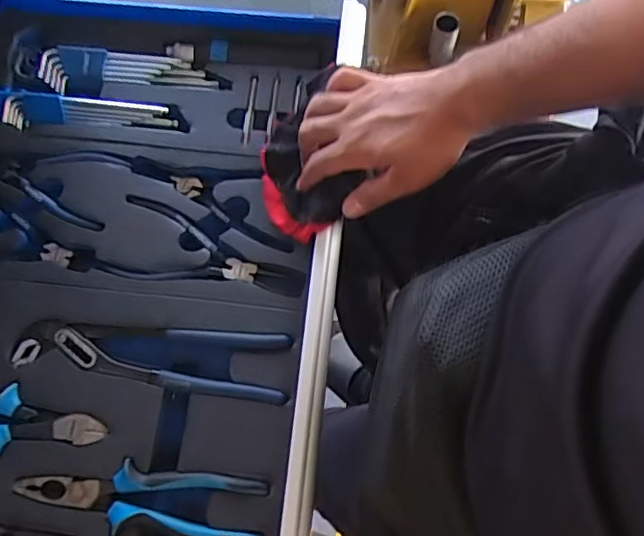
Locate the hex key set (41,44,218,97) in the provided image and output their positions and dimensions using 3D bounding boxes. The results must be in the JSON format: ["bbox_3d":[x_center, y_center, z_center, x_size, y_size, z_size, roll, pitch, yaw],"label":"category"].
[{"bbox_3d":[-0.201,-0.197,0.600,0.177,0.016,0.048,5,74,3],"label":"hex key set"}]

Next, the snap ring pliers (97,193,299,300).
[{"bbox_3d":[-0.105,-0.008,0.537,0.184,0.007,0.076,16,75,6],"label":"snap ring pliers"}]

